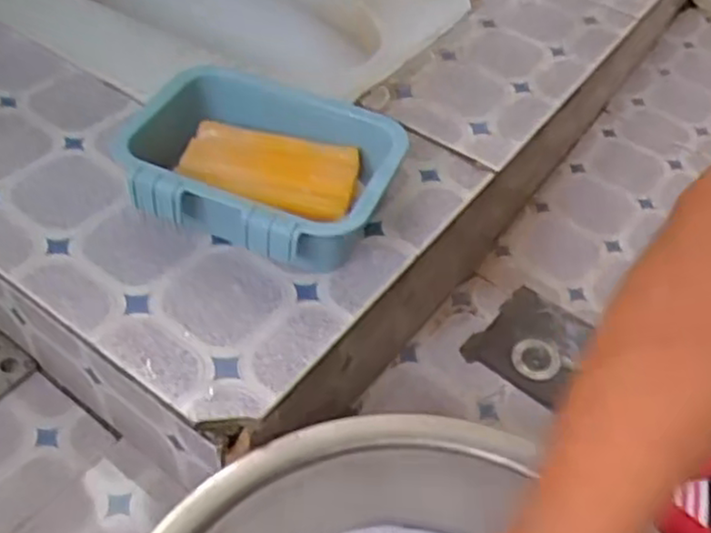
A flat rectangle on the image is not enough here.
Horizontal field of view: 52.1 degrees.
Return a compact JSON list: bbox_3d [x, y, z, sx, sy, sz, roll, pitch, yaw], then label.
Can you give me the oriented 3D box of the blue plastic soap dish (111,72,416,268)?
[{"bbox_3d":[-0.066,-0.063,0.504,0.175,0.062,0.138,18,48,10],"label":"blue plastic soap dish"}]

